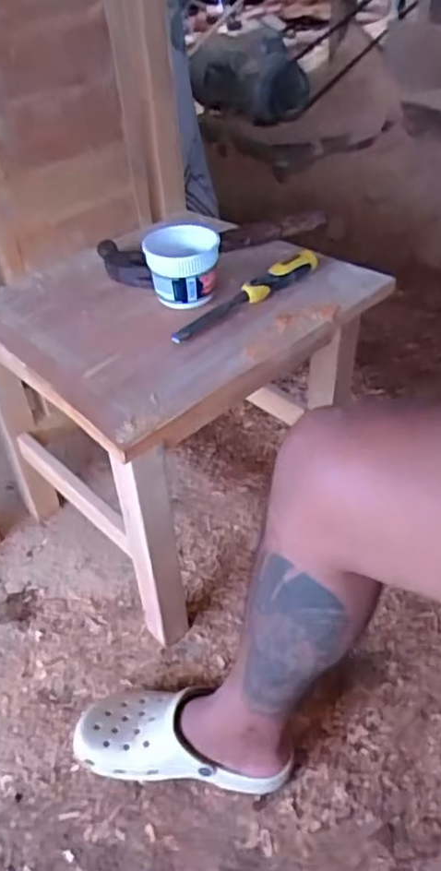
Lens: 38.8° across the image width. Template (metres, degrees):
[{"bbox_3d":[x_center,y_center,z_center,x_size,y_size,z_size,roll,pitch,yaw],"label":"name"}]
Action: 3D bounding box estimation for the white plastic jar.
[{"bbox_3d":[-0.047,-0.216,0.797,0.089,0.081,0.089,-2,43,2],"label":"white plastic jar"}]

